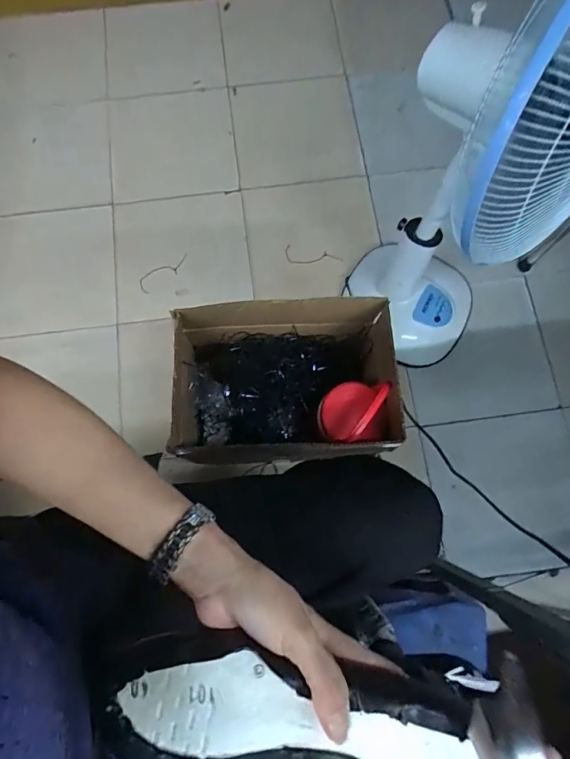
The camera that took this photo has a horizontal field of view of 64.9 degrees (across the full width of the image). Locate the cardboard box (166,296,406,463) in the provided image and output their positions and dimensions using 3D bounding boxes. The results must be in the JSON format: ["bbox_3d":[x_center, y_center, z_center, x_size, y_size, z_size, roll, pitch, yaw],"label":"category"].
[{"bbox_3d":[0.004,-0.001,1.030,0.473,0.333,0.256,0,75,1],"label":"cardboard box"}]

